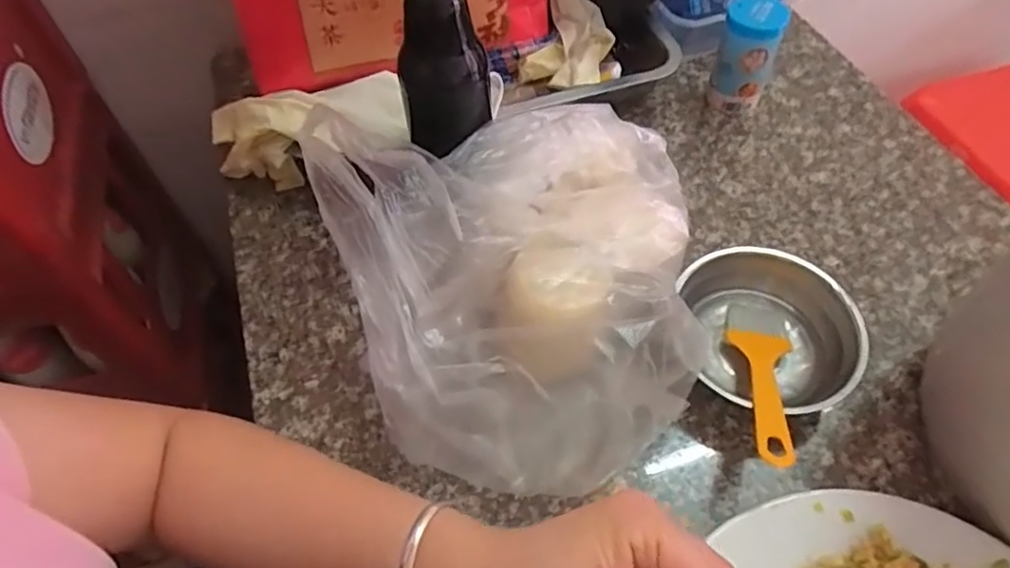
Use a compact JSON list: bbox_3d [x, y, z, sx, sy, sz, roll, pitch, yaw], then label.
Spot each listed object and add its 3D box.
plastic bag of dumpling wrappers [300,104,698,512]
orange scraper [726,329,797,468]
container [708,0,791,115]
[{"bbox_3d":[0.000,-0.006,0.402,0.238,0.110,0.250,-8,56,-4],"label":"plastic bag of dumpling wrappers"},{"bbox_3d":[0.161,0.065,0.383,0.040,0.007,0.122,12,33,10],"label":"orange scraper"},{"bbox_3d":[0.212,-0.199,0.550,0.052,0.092,0.047,16,57,13],"label":"container"}]

